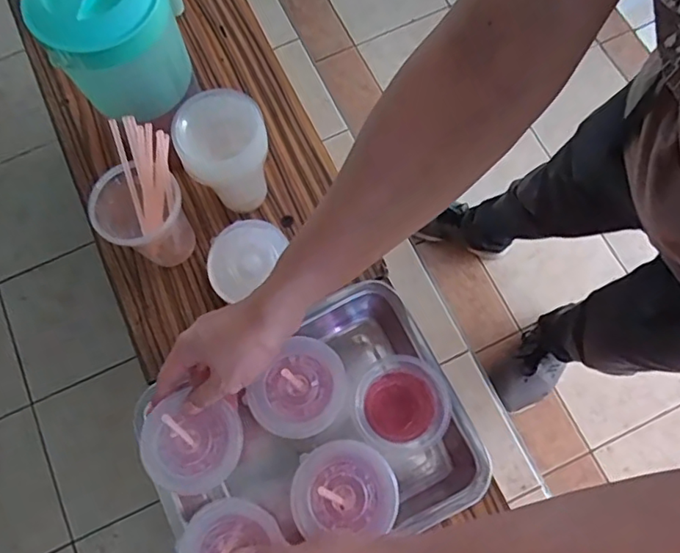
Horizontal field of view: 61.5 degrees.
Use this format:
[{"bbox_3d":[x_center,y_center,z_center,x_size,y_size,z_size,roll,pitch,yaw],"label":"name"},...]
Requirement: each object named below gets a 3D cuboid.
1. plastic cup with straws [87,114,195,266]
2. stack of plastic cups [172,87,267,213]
[{"bbox_3d":[-0.202,-0.073,0.594,0.099,0.157,0.096,-1,73,3],"label":"plastic cup with straws"},{"bbox_3d":[-0.117,-0.130,0.621,0.085,0.128,0.095,-9,73,0],"label":"stack of plastic cups"}]

